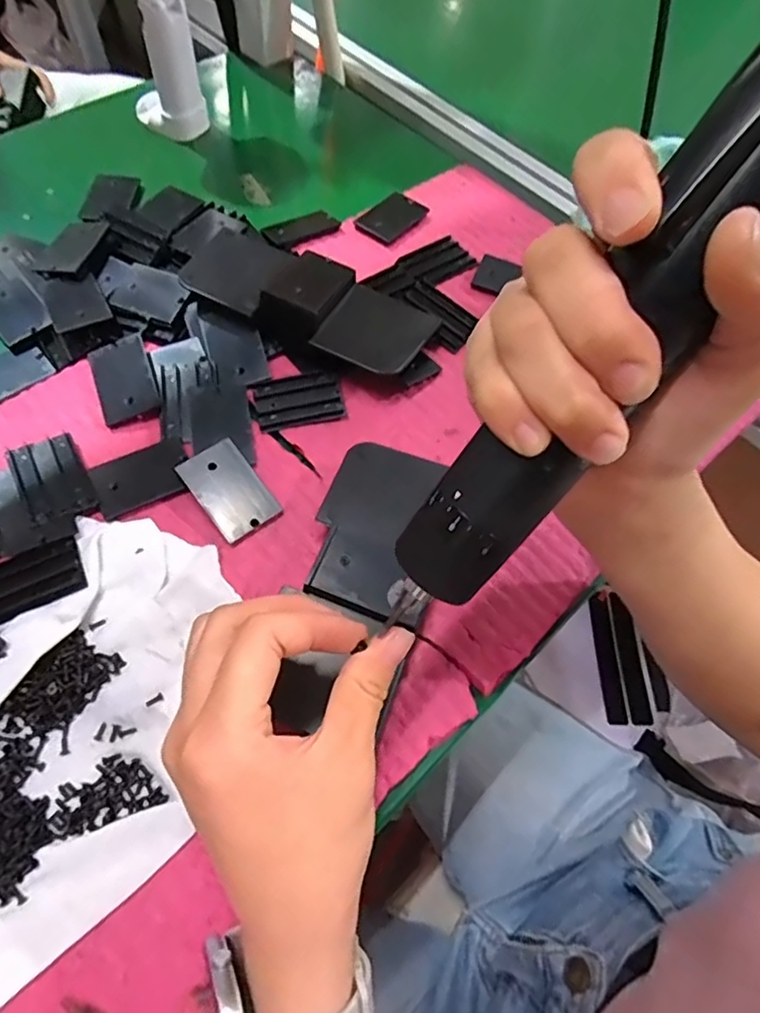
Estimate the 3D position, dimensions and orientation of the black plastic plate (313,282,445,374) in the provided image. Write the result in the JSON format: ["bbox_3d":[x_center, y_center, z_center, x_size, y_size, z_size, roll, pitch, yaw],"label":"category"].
[{"bbox_3d":[-0.002,-0.113,0.382,0.060,0.004,0.066,28,58,3],"label":"black plastic plate"}]

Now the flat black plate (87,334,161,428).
[{"bbox_3d":[-0.160,-0.079,0.372,0.035,0.006,0.053,-23,74,-4],"label":"flat black plate"}]

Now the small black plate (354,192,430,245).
[{"bbox_3d":[0.009,-0.232,0.477,0.036,0.007,0.060,34,64,15],"label":"small black plate"}]

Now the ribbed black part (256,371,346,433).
[{"bbox_3d":[-0.051,-0.067,0.378,0.053,0.010,0.033,-13,62,-11],"label":"ribbed black part"}]

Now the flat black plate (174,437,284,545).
[{"bbox_3d":[-0.085,-0.010,0.340,0.037,0.004,0.056,-35,82,-23],"label":"flat black plate"}]

